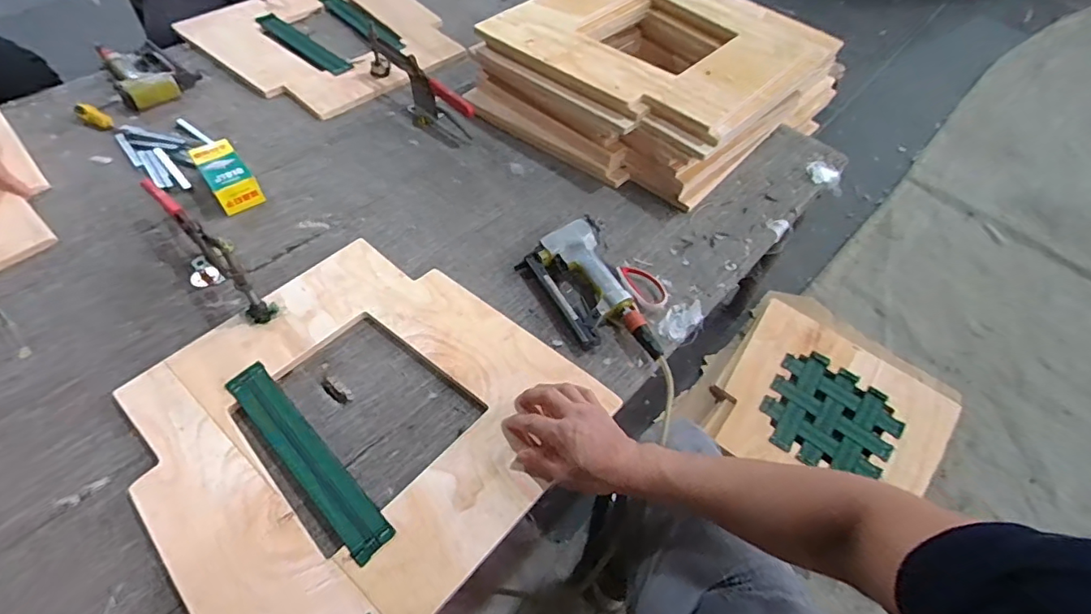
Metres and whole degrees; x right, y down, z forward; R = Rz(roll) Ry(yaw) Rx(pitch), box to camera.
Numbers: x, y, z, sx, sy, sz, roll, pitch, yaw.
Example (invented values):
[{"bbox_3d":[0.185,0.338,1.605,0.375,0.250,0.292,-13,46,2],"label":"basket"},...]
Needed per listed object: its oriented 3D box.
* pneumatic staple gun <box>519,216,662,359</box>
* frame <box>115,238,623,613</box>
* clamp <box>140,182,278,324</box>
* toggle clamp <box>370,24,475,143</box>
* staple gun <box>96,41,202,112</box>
[{"bbox_3d":[0.066,-0.018,0.760,0.126,0.048,0.251,-20,58,-18],"label":"pneumatic staple gun"},{"bbox_3d":[-0.234,0.134,0.640,0.462,0.011,0.467,37,60,21],"label":"frame"},{"bbox_3d":[-0.480,-0.094,0.736,0.290,0.100,0.046,40,61,22],"label":"clamp"},{"bbox_3d":[-0.251,-0.422,0.998,0.305,0.096,0.052,39,60,22],"label":"toggle clamp"},{"bbox_3d":[-0.790,-0.474,1.027,0.140,0.040,0.217,-35,64,-26],"label":"staple gun"}]

